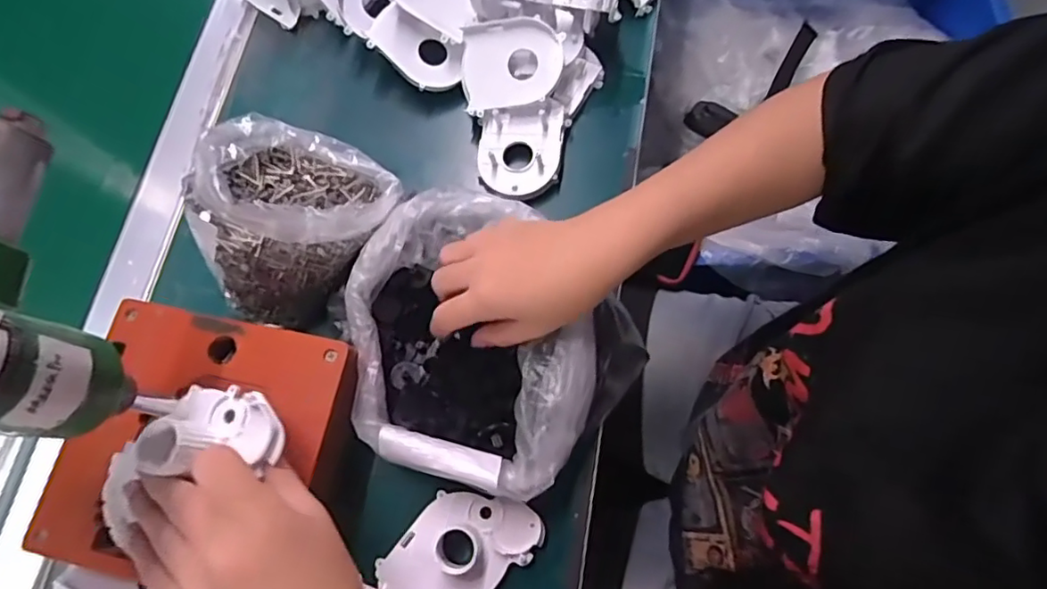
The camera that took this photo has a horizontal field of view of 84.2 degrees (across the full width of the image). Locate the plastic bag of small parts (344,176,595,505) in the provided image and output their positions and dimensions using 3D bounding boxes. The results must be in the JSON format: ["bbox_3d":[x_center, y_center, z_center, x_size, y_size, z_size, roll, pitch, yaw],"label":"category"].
[{"bbox_3d":[-0.032,0.025,0.387,0.164,0.050,0.183,16,74,6],"label":"plastic bag of small parts"}]

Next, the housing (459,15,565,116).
[{"bbox_3d":[-0.008,-0.181,0.457,0.080,0.019,0.068,-2,92,15],"label":"housing"}]

